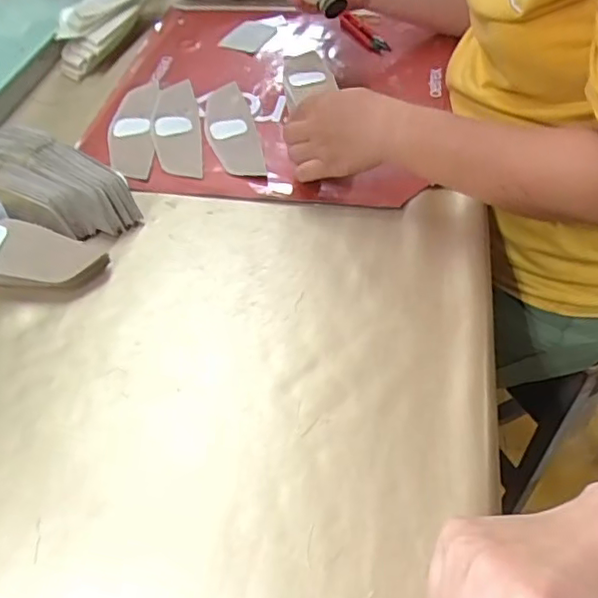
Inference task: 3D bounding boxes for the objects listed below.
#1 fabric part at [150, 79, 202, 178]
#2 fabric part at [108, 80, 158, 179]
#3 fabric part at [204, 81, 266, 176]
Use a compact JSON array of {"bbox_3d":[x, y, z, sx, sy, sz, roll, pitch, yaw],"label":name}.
[{"bbox_3d":[-0.137,-0.192,0.681,0.051,0.007,0.179,-6,52,-7],"label":"fabric part"},{"bbox_3d":[-0.186,-0.193,0.682,0.050,0.012,0.185,-7,48,-4],"label":"fabric part"},{"bbox_3d":[-0.074,-0.187,0.674,0.055,0.011,0.170,-9,50,-5],"label":"fabric part"}]

